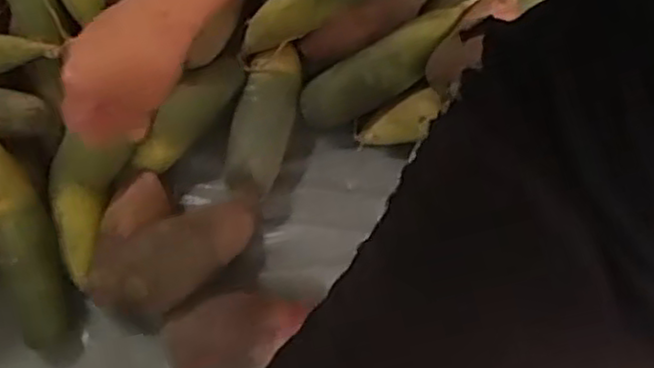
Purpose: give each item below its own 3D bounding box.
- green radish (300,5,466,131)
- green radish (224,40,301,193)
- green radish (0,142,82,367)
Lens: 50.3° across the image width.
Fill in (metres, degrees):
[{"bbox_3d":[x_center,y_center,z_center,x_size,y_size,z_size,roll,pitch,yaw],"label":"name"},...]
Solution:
[{"bbox_3d":[0.059,-0.115,0.719,0.182,0.051,0.060,-33,71,3],"label":"green radish"},{"bbox_3d":[-0.063,-0.067,0.710,0.056,0.046,0.153,14,85,7],"label":"green radish"},{"bbox_3d":[-0.291,0.051,0.667,0.055,0.053,0.224,-16,103,-4],"label":"green radish"}]

